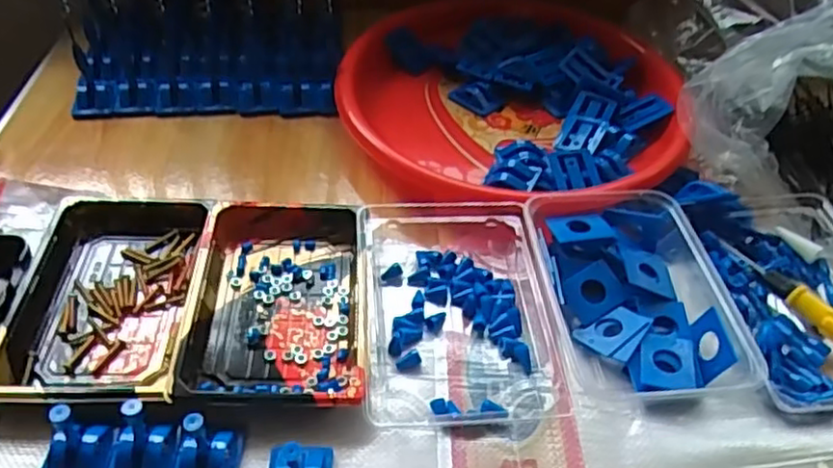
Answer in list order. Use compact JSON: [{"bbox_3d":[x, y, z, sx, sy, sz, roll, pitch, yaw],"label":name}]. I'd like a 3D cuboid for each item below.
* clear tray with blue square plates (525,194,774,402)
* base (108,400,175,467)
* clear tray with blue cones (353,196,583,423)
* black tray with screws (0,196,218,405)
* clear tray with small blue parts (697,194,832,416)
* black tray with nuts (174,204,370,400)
[{"bbox_3d":[0.143,0.036,0.447,0.117,0.034,0.157,-4,46,-8],"label":"clear tray with blue square plates"},{"bbox_3d":[-0.145,0.111,0.352,0.032,0.042,0.033,3,46,-1],"label":"base"},{"bbox_3d":[0.026,0.038,0.445,0.121,0.031,0.173,-3,46,-6],"label":"clear tray with blue cones"},{"bbox_3d":[-0.194,0.039,0.431,0.109,0.024,0.163,1,46,-3],"label":"black tray with screws"},{"bbox_3d":[0.259,0.039,0.457,0.121,0.031,0.170,-4,46,-8],"label":"clear tray with small blue parts"},{"bbox_3d":[-0.089,0.040,0.438,0.104,0.022,0.163,-2,46,-5],"label":"black tray with nuts"}]

